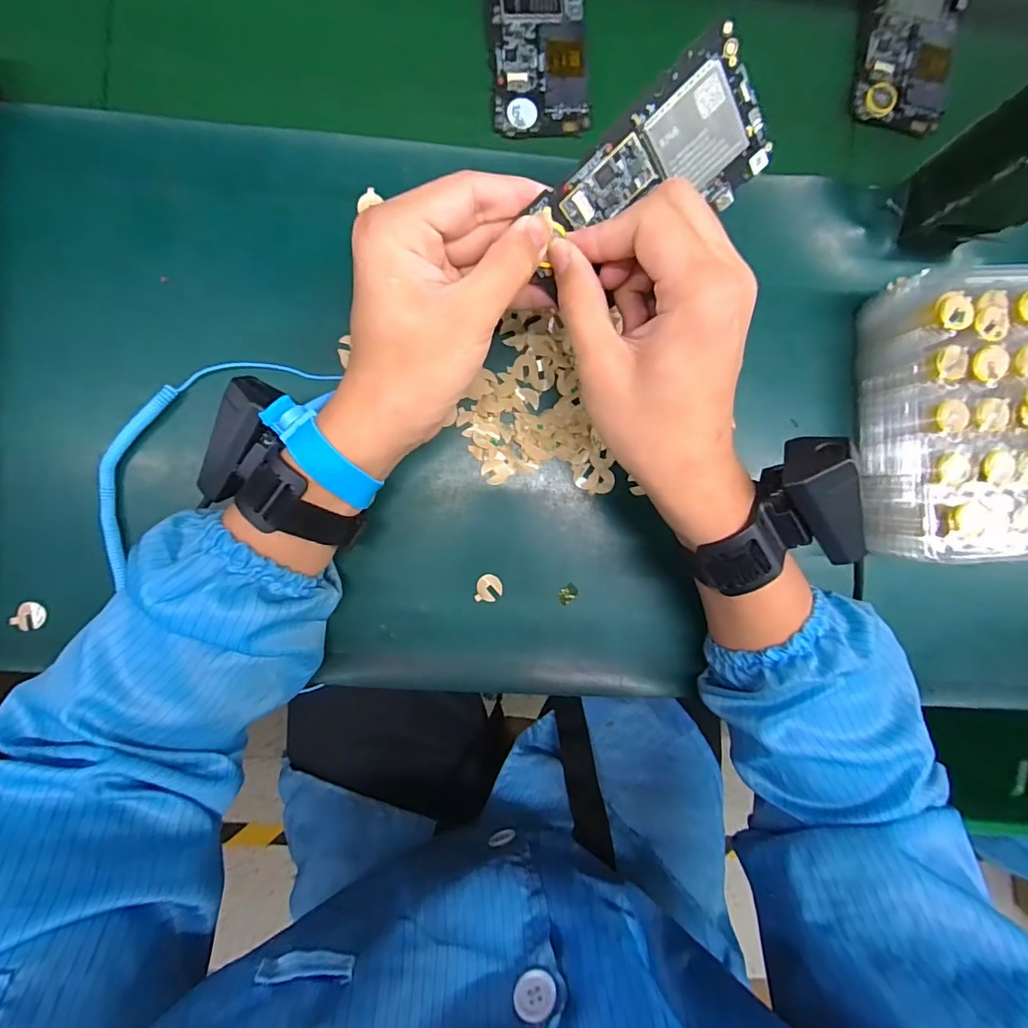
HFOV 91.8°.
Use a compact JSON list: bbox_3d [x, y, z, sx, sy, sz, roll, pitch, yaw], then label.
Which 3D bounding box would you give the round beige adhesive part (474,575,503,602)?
[{"bbox_3d":[-0.016,0.050,0.334,0.017,0.004,0.018,0,89,-3],"label":"round beige adhesive part"}]

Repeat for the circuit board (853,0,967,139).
[{"bbox_3d":[0.282,-0.335,0.351,0.062,0.012,0.122,9,89,-3],"label":"circuit board"}]

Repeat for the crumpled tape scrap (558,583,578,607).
[{"bbox_3d":[0.037,0.055,0.339,0.015,0.004,0.011,-40,91,-3],"label":"crumpled tape scrap"}]

